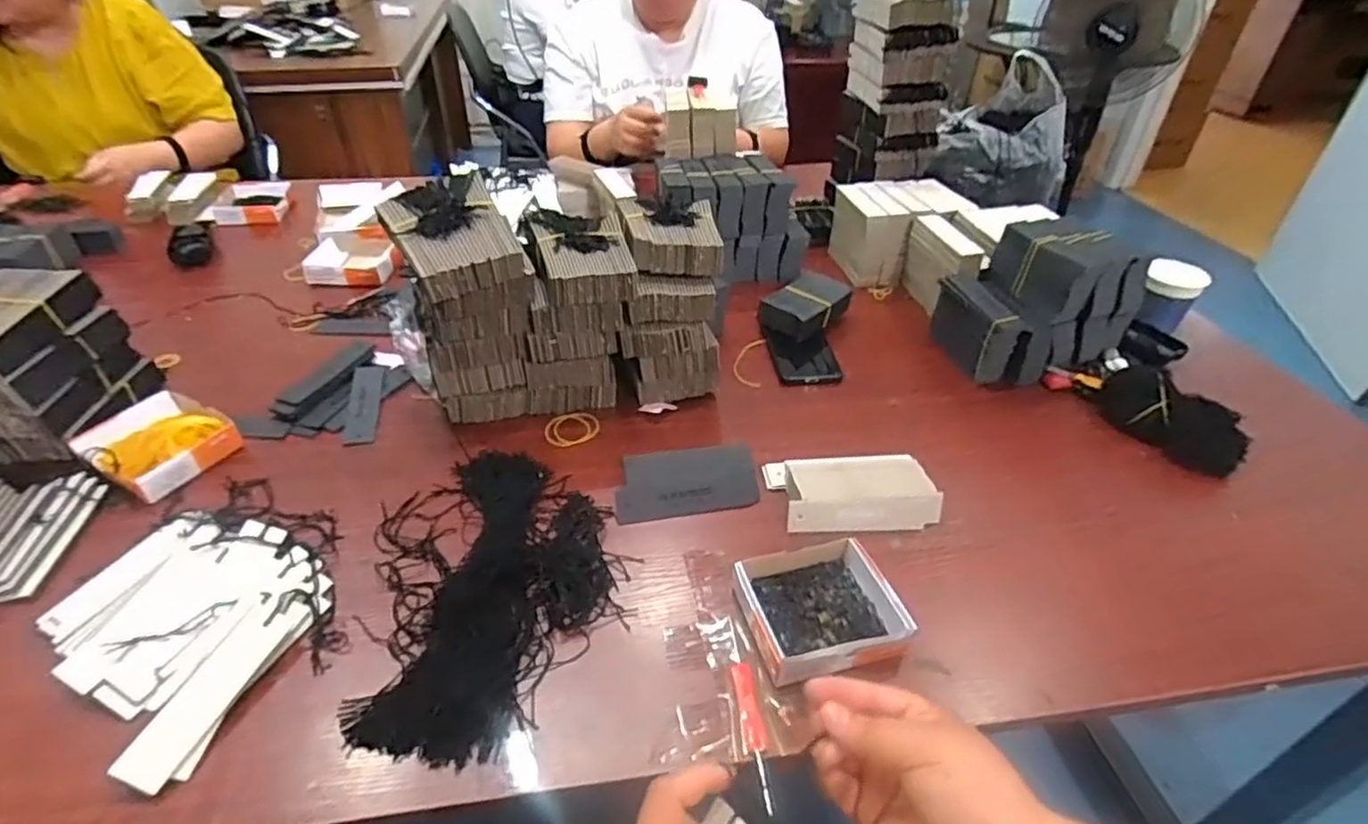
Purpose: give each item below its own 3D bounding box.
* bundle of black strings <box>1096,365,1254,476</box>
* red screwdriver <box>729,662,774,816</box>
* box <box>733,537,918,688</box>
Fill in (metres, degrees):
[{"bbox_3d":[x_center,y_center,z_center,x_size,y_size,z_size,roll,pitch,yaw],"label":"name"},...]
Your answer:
[{"bbox_3d":[0.525,0.002,0.728,0.059,0.053,0.145,-19,42,-25],"label":"bundle of black strings"},{"bbox_3d":[0.048,0.225,0.476,0.016,0.014,0.104,-2,43,-6],"label":"red screwdriver"},{"bbox_3d":[0.106,0.153,0.544,0.113,0.032,0.114,-8,44,-13],"label":"box"}]

